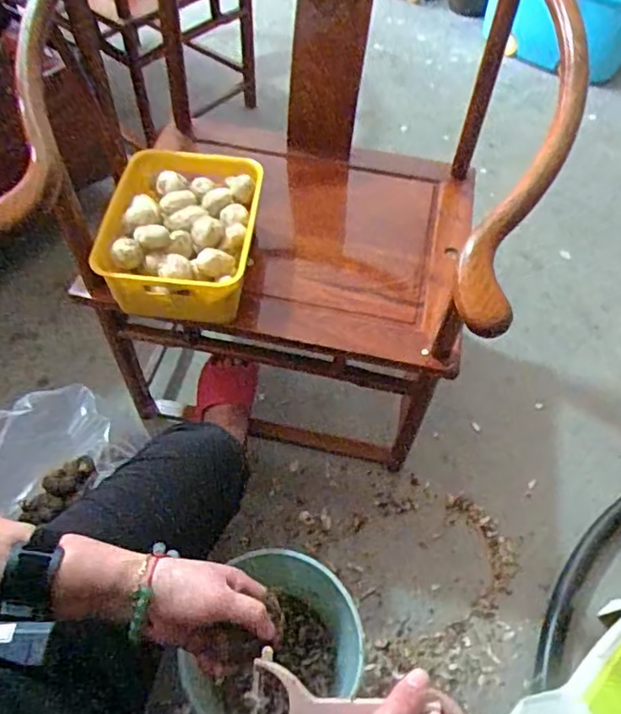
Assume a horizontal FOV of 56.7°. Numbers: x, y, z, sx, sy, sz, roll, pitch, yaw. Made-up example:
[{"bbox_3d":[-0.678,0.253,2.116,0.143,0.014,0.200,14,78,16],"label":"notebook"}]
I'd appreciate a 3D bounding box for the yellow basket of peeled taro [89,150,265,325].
[{"bbox_3d":[-0.180,-0.175,0.836,0.192,0.115,0.241,6,56,0],"label":"yellow basket of peeled taro"}]

